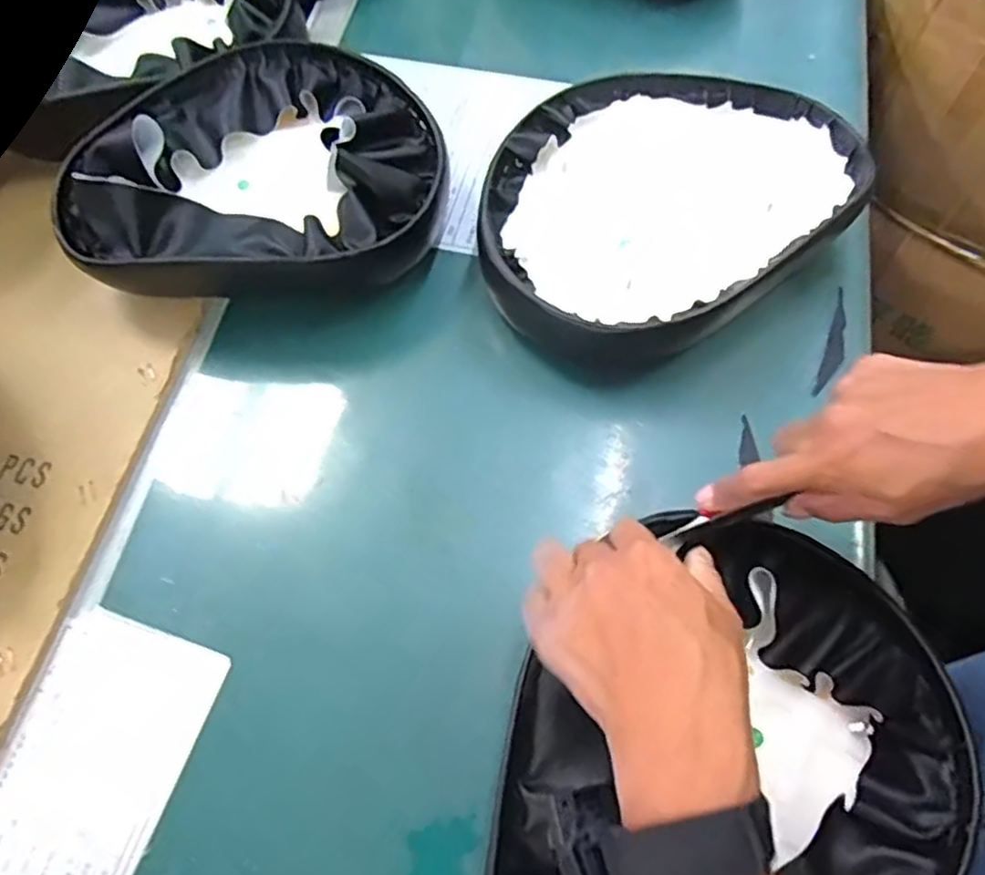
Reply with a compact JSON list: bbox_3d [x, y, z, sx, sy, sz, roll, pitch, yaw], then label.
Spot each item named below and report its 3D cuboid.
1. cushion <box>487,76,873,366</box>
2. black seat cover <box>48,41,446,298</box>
[{"bbox_3d":[0.125,-0.172,0.530,0.283,0.074,0.215,-38,70,-13],"label":"cushion"},{"bbox_3d":[-0.180,-0.209,0.542,0.284,0.096,0.218,-1,66,-1],"label":"black seat cover"}]

